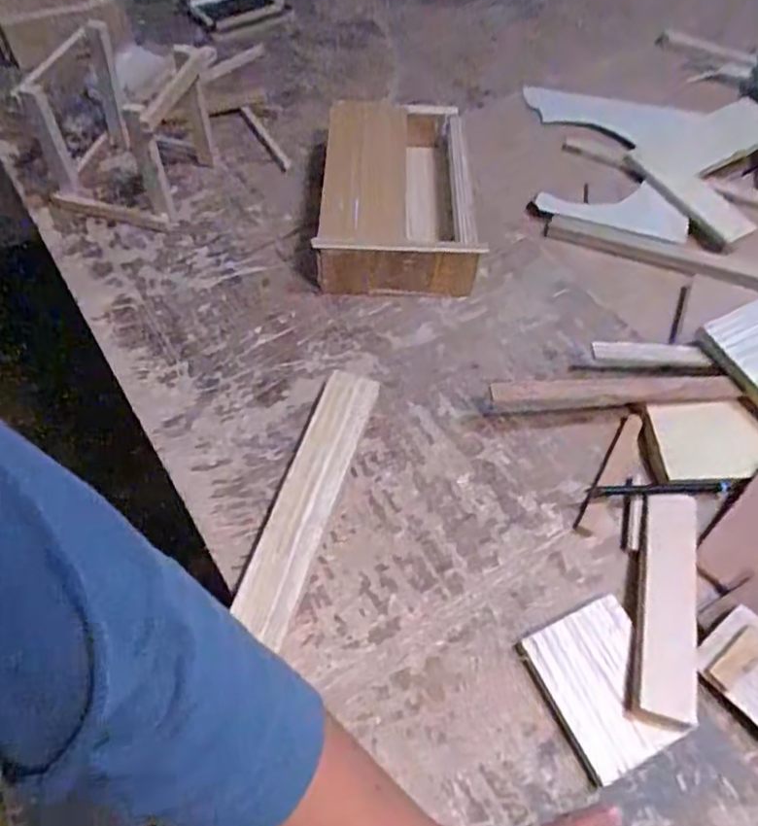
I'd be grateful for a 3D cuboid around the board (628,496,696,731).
[{"bbox_3d":[0.199,0.127,0.451,0.040,0.012,0.160,14,60,9],"label":"board"}]

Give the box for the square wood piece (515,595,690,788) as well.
[{"bbox_3d":[0.148,0.179,0.435,0.073,0.013,0.094,-22,61,-12],"label":"square wood piece"}]

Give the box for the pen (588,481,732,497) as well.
[{"bbox_3d":[0.216,0.058,0.507,0.102,0.008,0.009,0,58,1],"label":"pen"}]

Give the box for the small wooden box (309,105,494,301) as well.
[{"bbox_3d":[0.016,-0.219,0.651,0.152,0.077,0.212,-2,58,-2],"label":"small wooden box"}]

